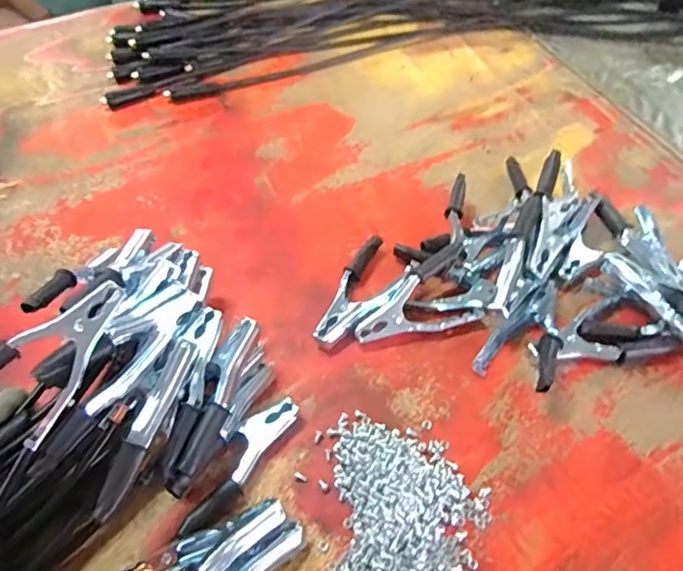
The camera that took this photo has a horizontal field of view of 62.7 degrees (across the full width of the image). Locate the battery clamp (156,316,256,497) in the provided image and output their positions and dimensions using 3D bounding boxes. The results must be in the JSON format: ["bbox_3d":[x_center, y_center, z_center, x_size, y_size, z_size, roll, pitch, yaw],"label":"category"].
[{"bbox_3d":[-0.114,0.101,0.496,0.035,0.033,0.154,12,55,9],"label":"battery clamp"}]

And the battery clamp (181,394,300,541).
[{"bbox_3d":[-0.093,0.162,0.508,0.036,0.020,0.142,26,57,20],"label":"battery clamp"}]

